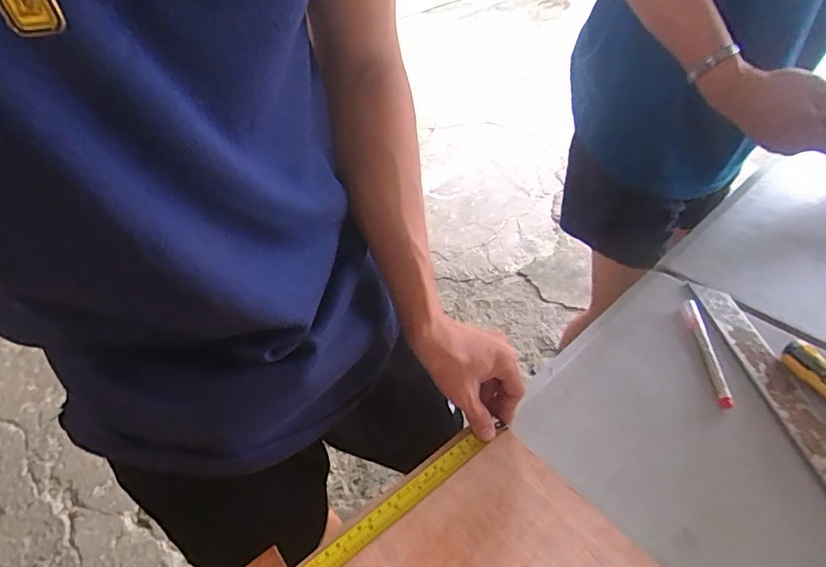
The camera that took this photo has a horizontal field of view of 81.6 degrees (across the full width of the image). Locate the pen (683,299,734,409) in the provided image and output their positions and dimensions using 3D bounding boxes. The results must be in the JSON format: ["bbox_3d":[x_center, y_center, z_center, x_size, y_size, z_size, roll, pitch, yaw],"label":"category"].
[{"bbox_3d":[0.312,0.070,0.506,0.014,0.010,0.145,4,44,7],"label":"pen"}]

